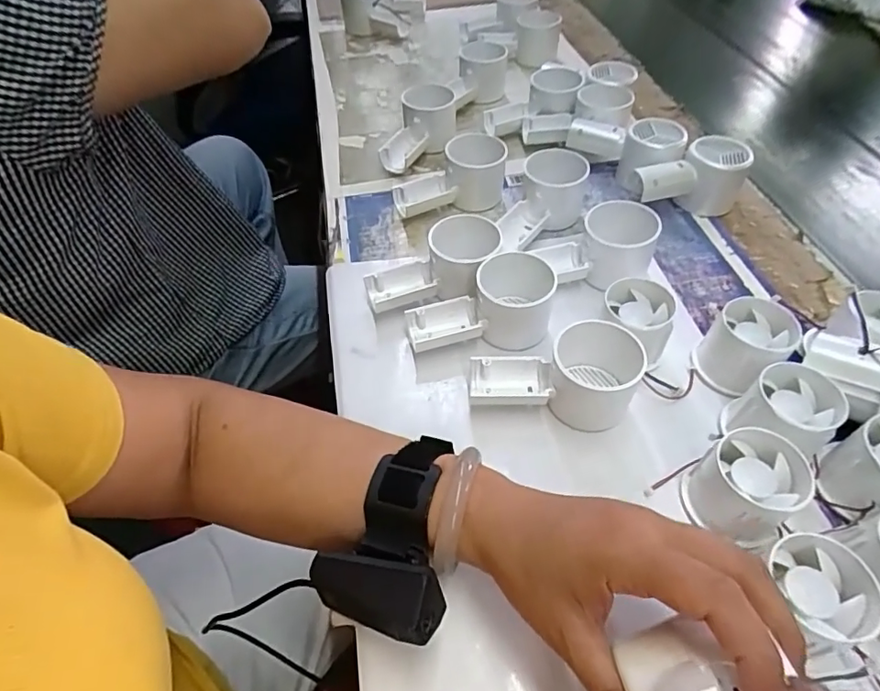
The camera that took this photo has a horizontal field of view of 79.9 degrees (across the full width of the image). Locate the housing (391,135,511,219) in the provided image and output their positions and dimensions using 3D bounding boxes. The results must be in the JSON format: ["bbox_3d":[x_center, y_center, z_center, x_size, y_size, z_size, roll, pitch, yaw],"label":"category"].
[{"bbox_3d":[0.008,-0.167,0.519,0.112,0.055,0.057,-12,52,-7],"label":"housing"}]

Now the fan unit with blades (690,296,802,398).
[{"bbox_3d":[0.219,0.001,0.380,0.062,0.046,0.053,-38,59,-25],"label":"fan unit with blades"}]

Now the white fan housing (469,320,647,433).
[{"bbox_3d":[0.083,0.023,0.365,0.123,0.050,0.057,-6,51,-1],"label":"white fan housing"}]

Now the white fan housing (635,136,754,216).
[{"bbox_3d":[0.240,-0.157,0.504,0.109,0.052,0.053,-21,53,-13],"label":"white fan housing"}]

